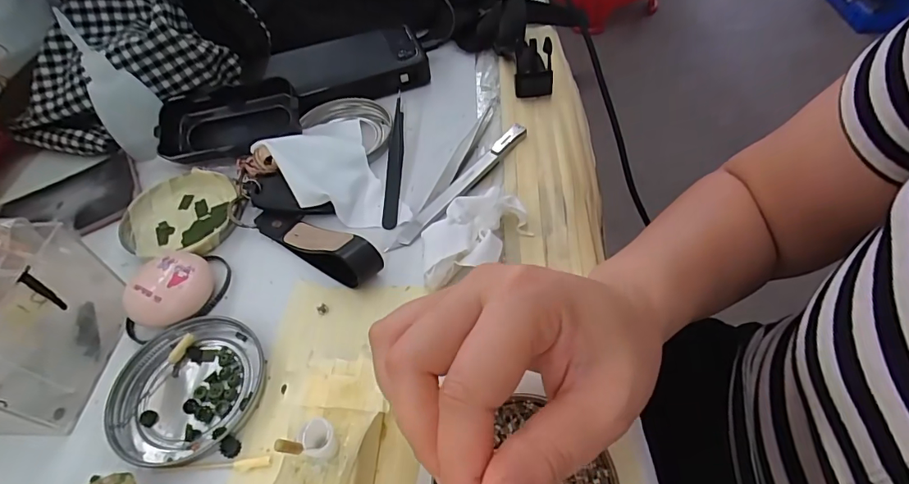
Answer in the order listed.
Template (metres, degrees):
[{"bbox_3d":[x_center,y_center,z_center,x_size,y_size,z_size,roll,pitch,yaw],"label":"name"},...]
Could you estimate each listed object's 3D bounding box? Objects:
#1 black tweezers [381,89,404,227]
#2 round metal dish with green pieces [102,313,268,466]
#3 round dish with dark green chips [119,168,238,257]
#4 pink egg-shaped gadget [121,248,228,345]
[{"bbox_3d":[-0.045,-0.065,0.347,0.011,0.013,0.128,-3,52,2],"label":"black tweezers"},{"bbox_3d":[-0.143,0.078,0.251,0.076,0.008,0.076,-2,52,3],"label":"round metal dish with green pieces"},{"bbox_3d":[-0.190,-0.019,0.329,0.082,0.012,0.075,-2,52,3],"label":"round dish with dark green chips"},{"bbox_3d":[-0.169,0.028,0.281,0.052,0.023,0.047,-13,52,-5],"label":"pink egg-shaped gadget"}]

